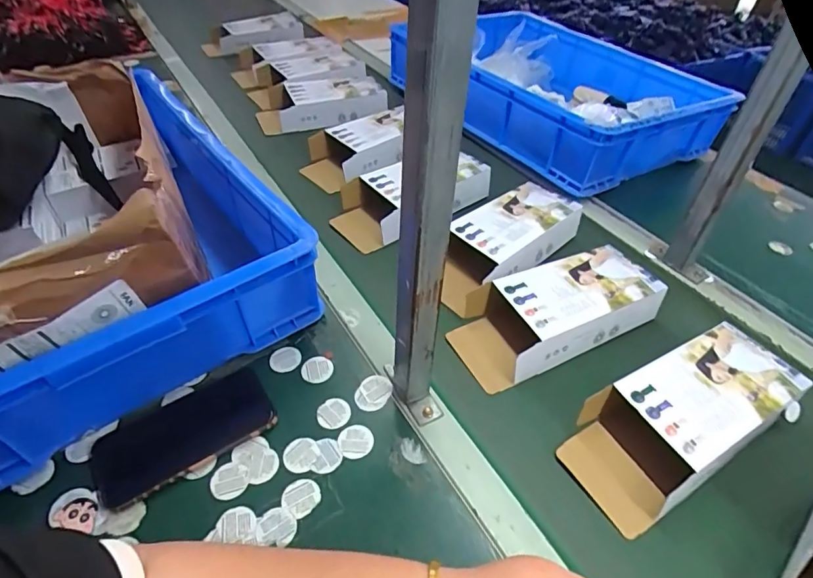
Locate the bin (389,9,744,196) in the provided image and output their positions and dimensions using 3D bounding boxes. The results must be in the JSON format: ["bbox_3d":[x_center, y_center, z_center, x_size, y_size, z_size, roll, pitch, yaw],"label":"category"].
[{"bbox_3d":[0.313,-0.400,0.955,0.439,0.132,0.539,-20,52,-26],"label":"bin"}]

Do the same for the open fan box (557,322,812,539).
[{"bbox_3d":[0.273,0.125,0.468,0.248,0.054,0.105,-22,50,-22],"label":"open fan box"}]

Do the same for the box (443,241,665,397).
[{"bbox_3d":[0.177,0.024,0.569,0.252,0.056,0.111,-18,48,-19],"label":"box"}]

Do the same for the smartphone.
[{"bbox_3d":[-0.216,0.143,0.464,0.164,0.014,0.080,-23,54,-29],"label":"smartphone"}]

